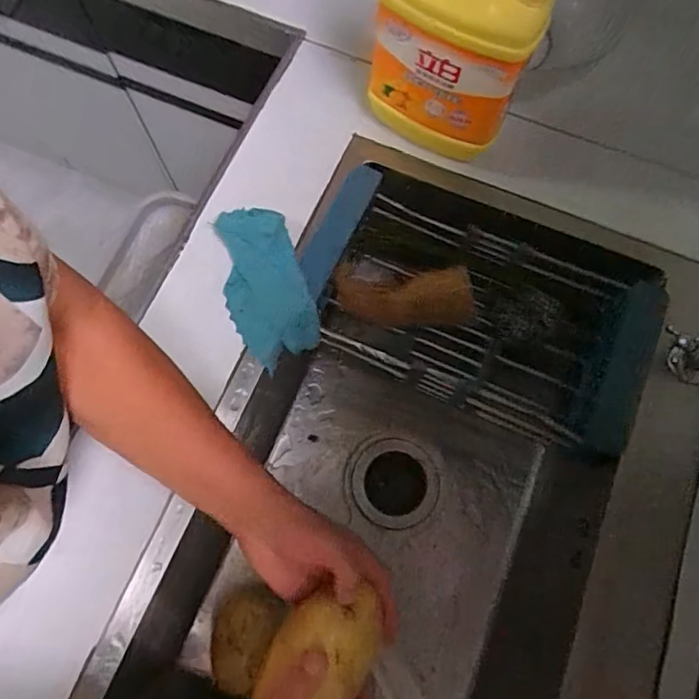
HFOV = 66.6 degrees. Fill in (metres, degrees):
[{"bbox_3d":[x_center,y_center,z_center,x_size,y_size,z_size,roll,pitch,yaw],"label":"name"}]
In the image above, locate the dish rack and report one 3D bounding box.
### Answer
[{"bbox_3d":[0.141,-0.040,0.609,0.392,0.092,0.210,24,74,7],"label":"dish rack"}]

